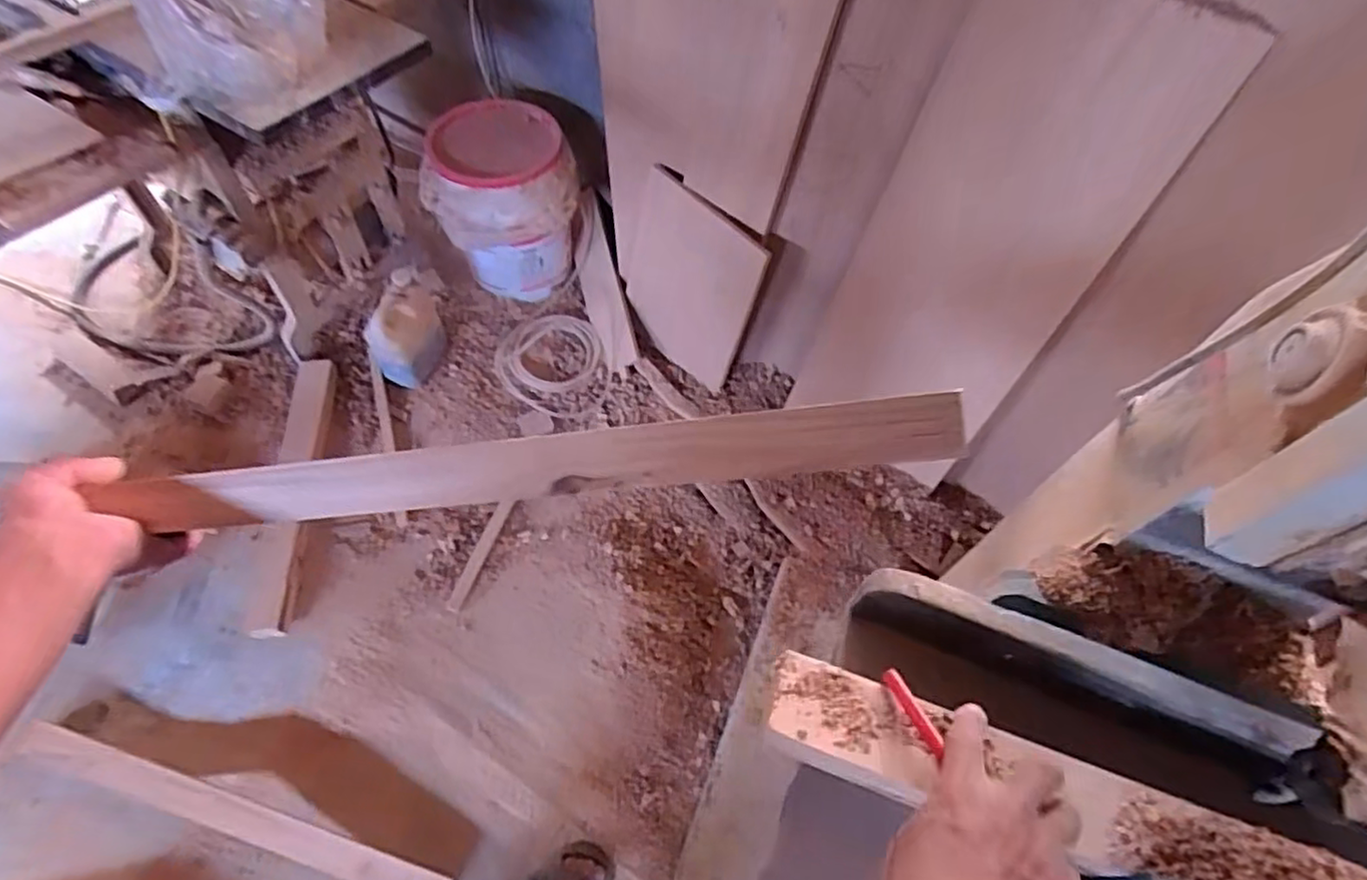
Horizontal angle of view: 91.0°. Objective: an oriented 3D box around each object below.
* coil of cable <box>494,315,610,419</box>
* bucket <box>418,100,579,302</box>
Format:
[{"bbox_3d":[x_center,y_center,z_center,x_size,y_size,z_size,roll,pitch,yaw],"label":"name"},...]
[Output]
[{"bbox_3d":[-0.311,-0.200,1.668,0.302,0.037,0.274,23,59,9],"label":"coil of cable"},{"bbox_3d":[-0.450,-0.601,1.705,0.340,0.344,0.353,2,58,-4],"label":"bucket"}]

